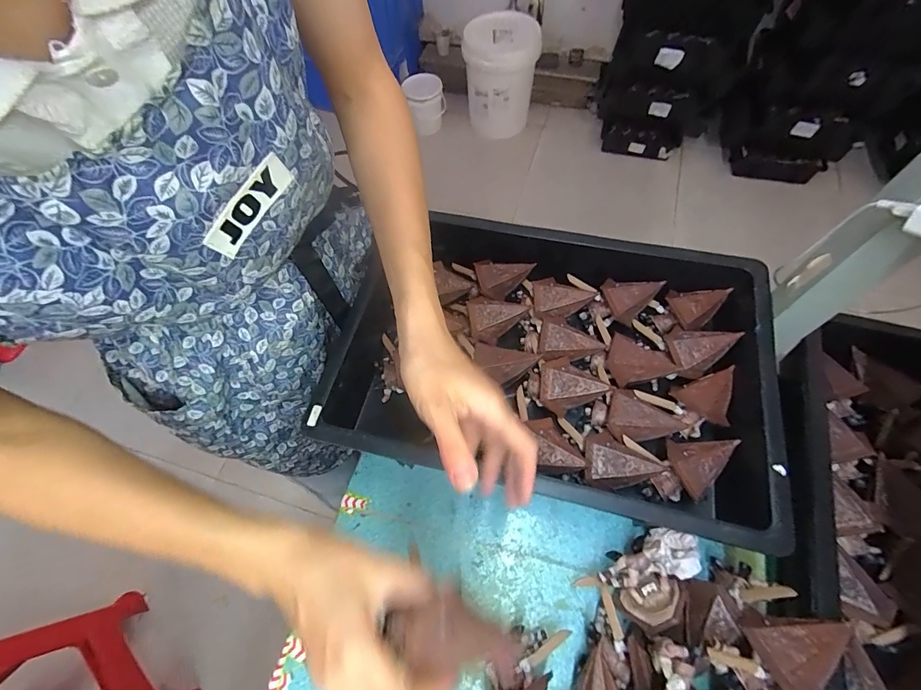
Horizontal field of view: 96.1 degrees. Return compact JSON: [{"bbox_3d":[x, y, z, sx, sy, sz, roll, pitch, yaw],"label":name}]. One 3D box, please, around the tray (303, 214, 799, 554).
[{"bbox_3d":[0.097,0.019,0.488,0.451,0.099,0.308,11,64,9],"label":"tray"}]

